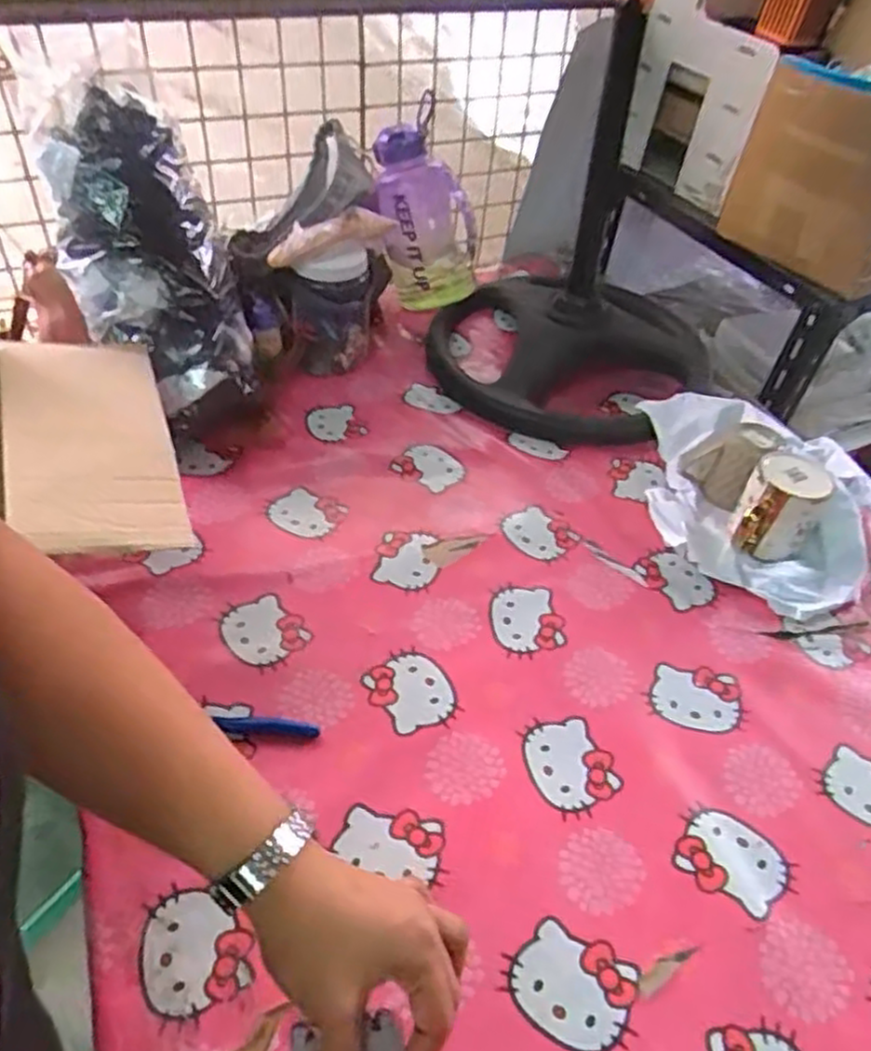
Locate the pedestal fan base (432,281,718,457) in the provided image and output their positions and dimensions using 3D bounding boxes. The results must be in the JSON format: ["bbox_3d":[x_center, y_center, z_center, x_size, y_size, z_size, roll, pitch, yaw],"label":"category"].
[{"bbox_3d":[0.188,-0.256,1.034,0.381,0.090,0.362,3,45,-2],"label":"pedestal fan base"}]

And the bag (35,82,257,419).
[{"bbox_3d":[-0.315,-0.294,0.813,0.159,0.339,0.079,-30,21,-30],"label":"bag"}]

